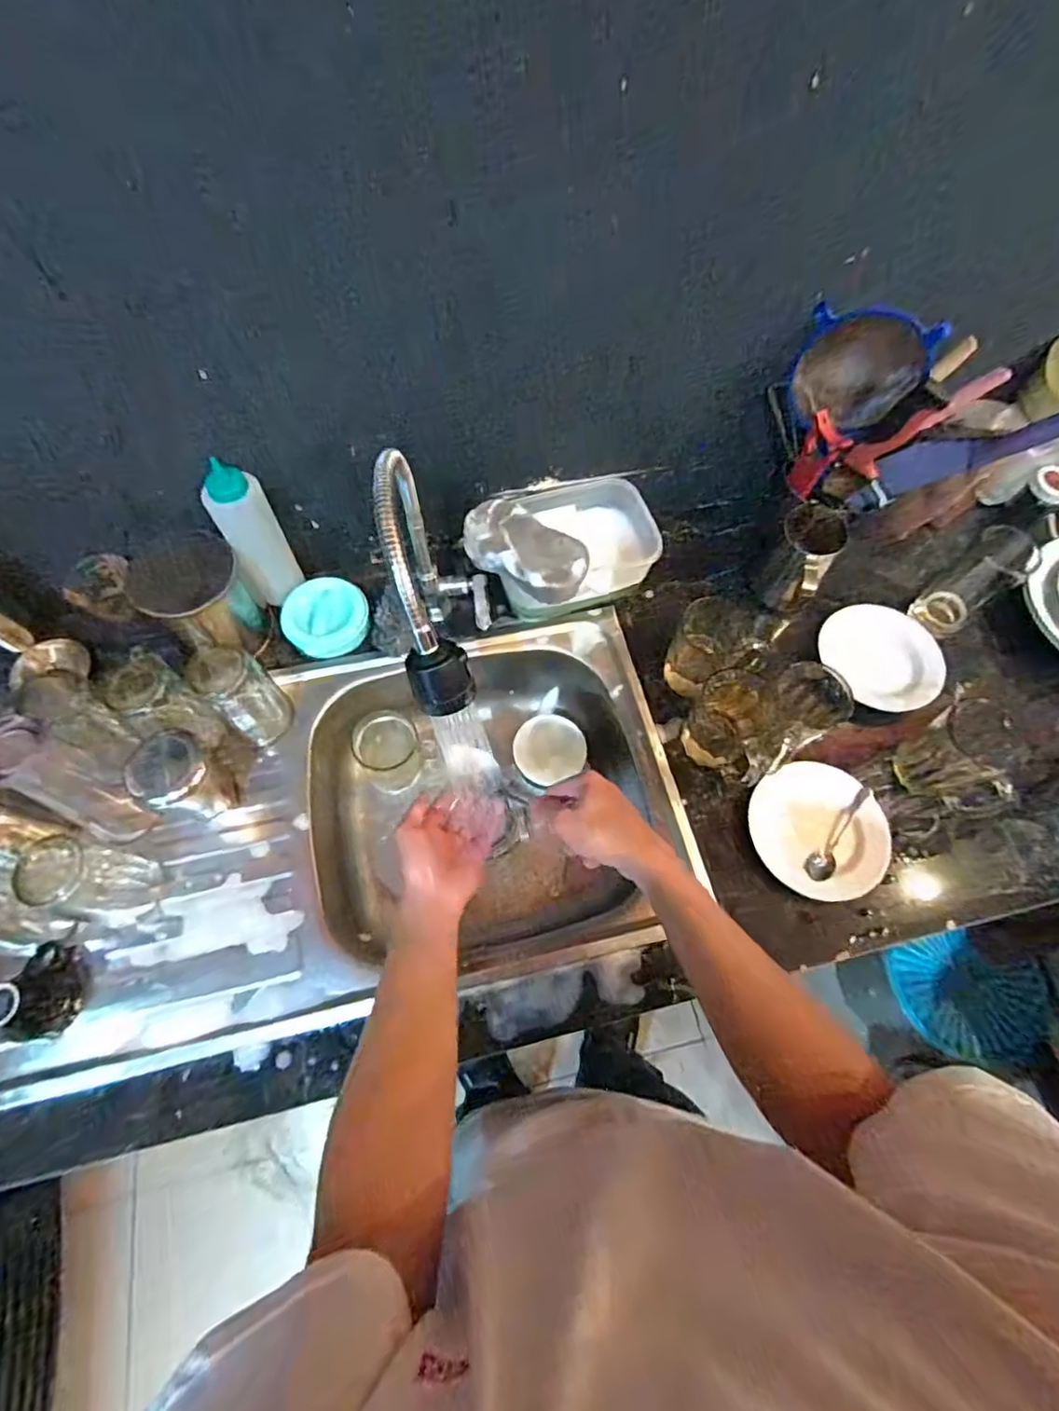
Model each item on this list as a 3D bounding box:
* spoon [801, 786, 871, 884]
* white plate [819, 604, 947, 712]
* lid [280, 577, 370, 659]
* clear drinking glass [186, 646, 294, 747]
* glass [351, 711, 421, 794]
[{"bbox_3d":[0.336,0.140,0.638,0.028,0.018,0.116,42,71,16],"label":"spoon"},{"bbox_3d":[0.434,-0.063,0.731,0.120,0.021,0.146,-30,70,-14],"label":"white plate"},{"bbox_3d":[-0.254,-0.111,0.745,0.100,0.028,0.103,1,66,-1],"label":"lid"},{"bbox_3d":[-0.314,-0.017,0.654,0.064,0.134,0.062,42,71,16],"label":"clear drinking glass"},{"bbox_3d":[-0.176,0.058,0.755,0.074,0.112,0.073,1,66,-1],"label":"glass"}]

